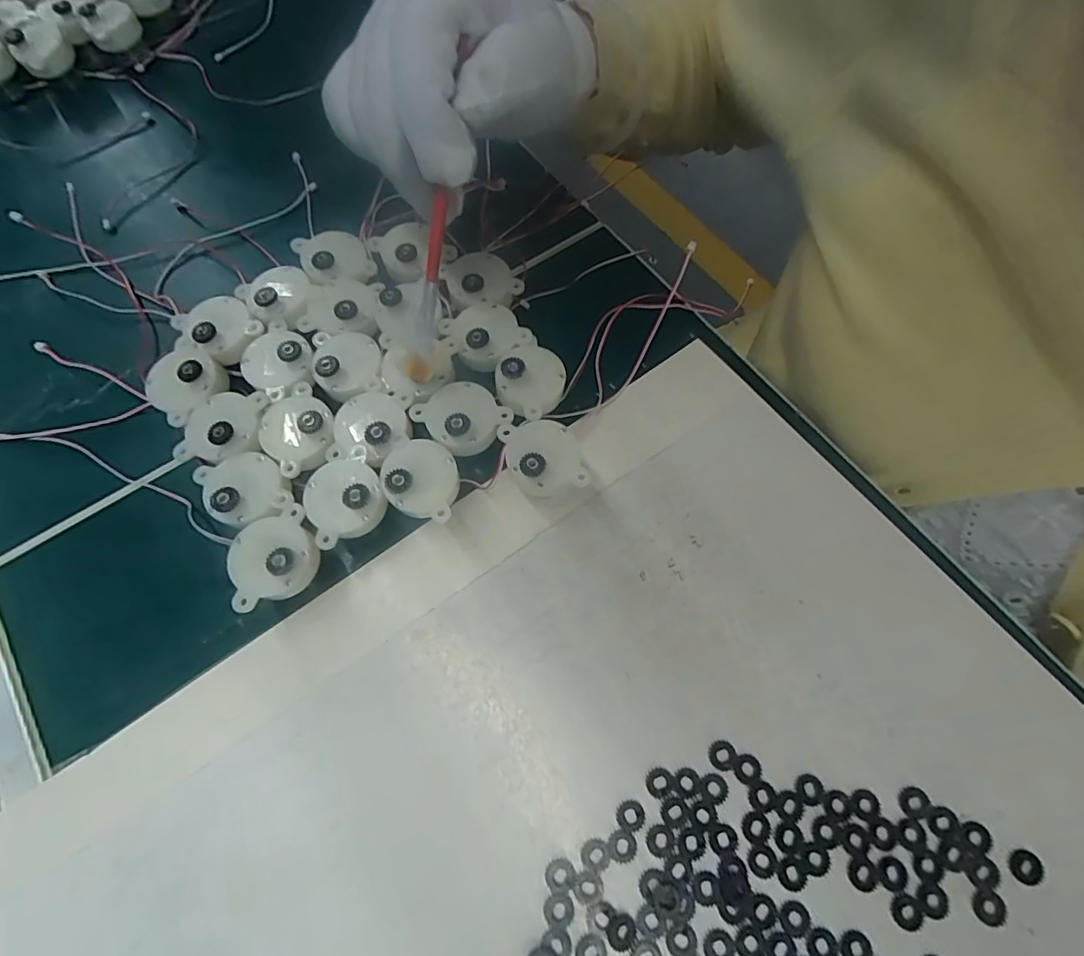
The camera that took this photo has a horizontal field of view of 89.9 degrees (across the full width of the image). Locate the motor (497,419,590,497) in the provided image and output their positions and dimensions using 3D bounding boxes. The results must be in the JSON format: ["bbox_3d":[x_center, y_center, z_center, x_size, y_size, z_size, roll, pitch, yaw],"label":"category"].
[{"bbox_3d":[0.001,-0.007,0.243,0.031,0.030,0.036,-15,69,-6],"label":"motor"}]

